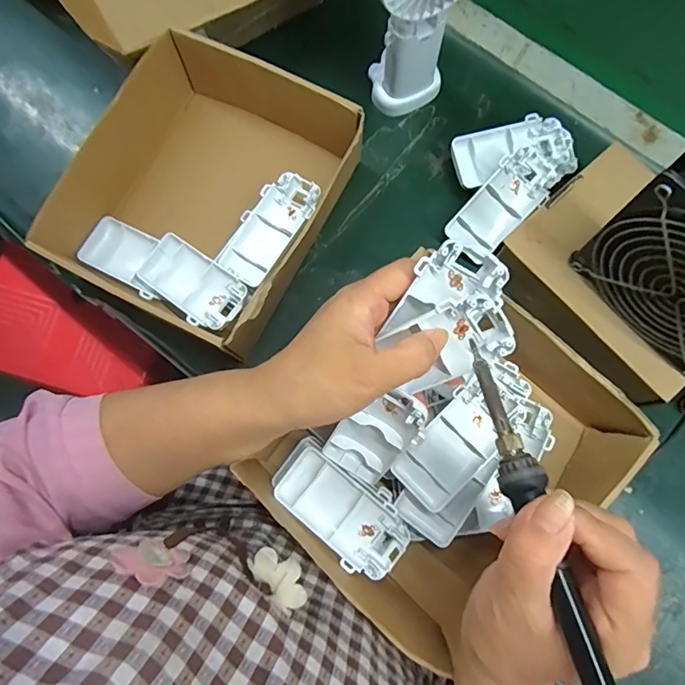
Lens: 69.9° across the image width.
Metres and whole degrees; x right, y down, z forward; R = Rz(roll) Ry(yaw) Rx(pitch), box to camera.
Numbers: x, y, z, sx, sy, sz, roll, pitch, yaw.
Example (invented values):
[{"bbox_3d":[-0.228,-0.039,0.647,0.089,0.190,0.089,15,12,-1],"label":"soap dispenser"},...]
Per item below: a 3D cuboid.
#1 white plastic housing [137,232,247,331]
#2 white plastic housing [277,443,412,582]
[{"bbox_3d":[-0.118,-0.046,0.388,0.092,0.013,0.047,37,87,19],"label":"white plastic housing"},{"bbox_3d":[0.000,0.119,0.341,0.094,0.019,0.048,41,82,8],"label":"white plastic housing"}]

